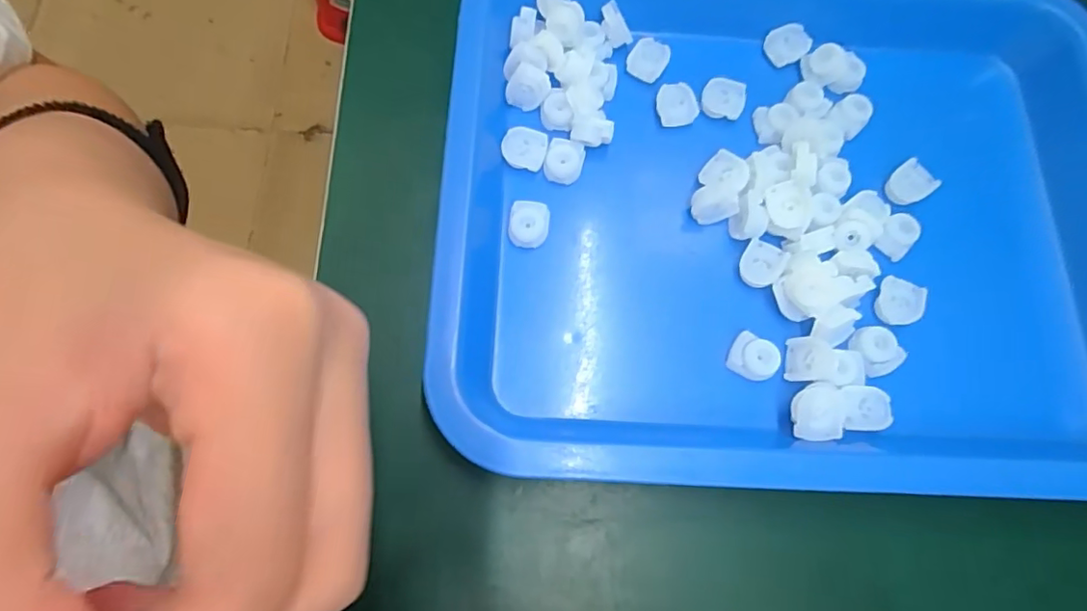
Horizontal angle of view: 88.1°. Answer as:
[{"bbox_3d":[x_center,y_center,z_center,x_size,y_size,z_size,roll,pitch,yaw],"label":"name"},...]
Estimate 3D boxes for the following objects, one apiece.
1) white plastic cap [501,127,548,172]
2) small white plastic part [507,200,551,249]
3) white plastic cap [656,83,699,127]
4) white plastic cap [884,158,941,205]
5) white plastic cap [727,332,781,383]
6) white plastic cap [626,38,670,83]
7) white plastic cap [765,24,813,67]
[{"bbox_3d":[-0.008,-0.066,0.238,0.018,0.004,0.017,12,95,1],"label":"white plastic cap"},{"bbox_3d":[-0.006,-0.033,0.230,0.016,0.009,0.019,6,73,-1],"label":"small white plastic part"},{"bbox_3d":[0.059,-0.089,0.249,0.017,0.004,0.019,-2,85,12],"label":"white plastic cap"},{"bbox_3d":[0.159,-0.053,0.244,0.017,0.009,0.016,-35,77,-12],"label":"white plastic cap"},{"bbox_3d":[0.081,0.020,0.217,0.018,0.008,0.015,28,74,6],"label":"white plastic cap"},{"bbox_3d":[0.048,-0.112,0.256,0.016,0.006,0.019,28,74,6],"label":"white plastic cap"},{"bbox_3d":[0.115,-0.122,0.263,0.018,0.008,0.016,-16,74,-7],"label":"white plastic cap"}]

